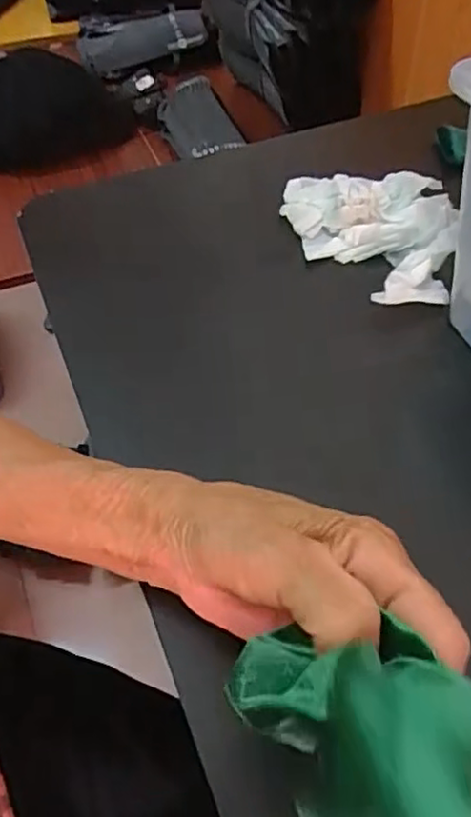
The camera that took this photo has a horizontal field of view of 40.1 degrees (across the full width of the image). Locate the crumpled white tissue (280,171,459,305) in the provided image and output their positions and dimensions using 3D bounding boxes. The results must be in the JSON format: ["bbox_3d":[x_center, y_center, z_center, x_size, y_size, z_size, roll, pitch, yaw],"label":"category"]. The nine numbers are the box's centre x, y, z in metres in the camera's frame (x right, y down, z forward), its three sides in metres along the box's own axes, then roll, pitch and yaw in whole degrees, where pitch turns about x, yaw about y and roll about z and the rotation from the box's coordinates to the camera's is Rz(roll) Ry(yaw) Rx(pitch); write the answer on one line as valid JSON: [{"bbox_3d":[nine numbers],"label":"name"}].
[{"bbox_3d":[0.083,-0.120,0.420,0.106,0.035,0.122,6,53,7],"label":"crumpled white tissue"}]

